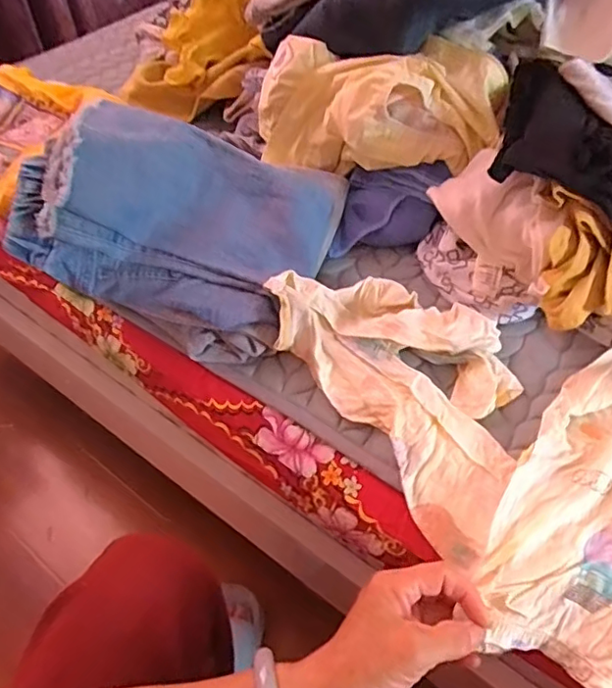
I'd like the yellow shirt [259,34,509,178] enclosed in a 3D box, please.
[{"bbox_3d":[0.062,-0.244,0.599,0.267,0.119,0.099,13,49,29],"label":"yellow shirt"}]

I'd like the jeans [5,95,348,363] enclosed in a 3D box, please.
[{"bbox_3d":[-0.110,-0.126,0.554,0.240,0.142,0.208,16,51,14],"label":"jeans"}]

